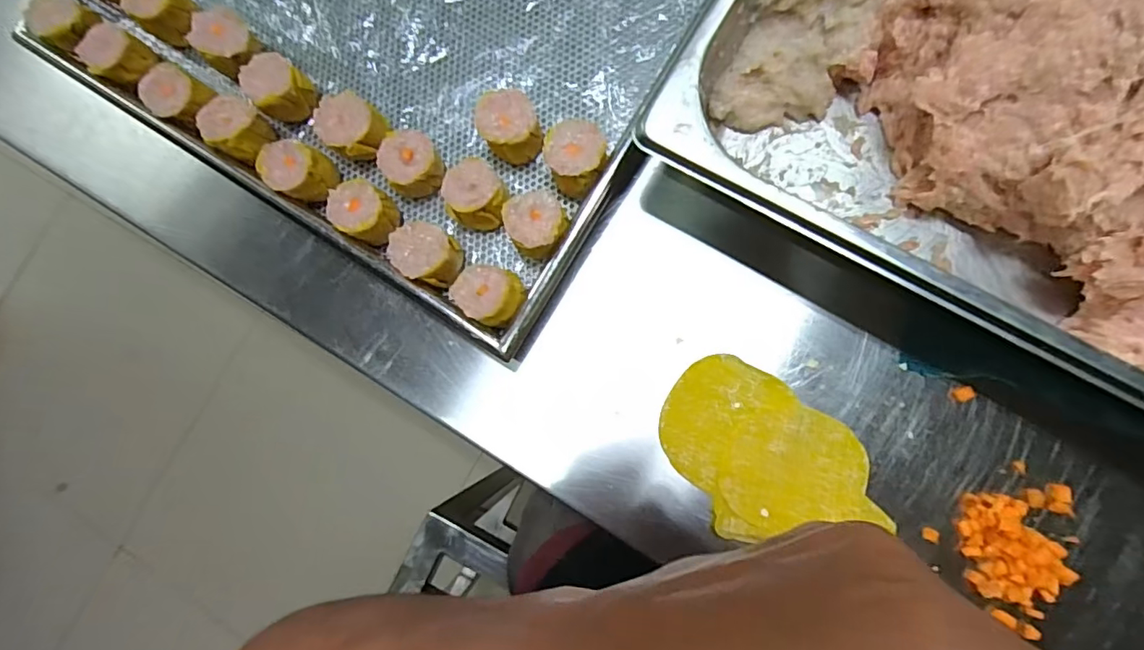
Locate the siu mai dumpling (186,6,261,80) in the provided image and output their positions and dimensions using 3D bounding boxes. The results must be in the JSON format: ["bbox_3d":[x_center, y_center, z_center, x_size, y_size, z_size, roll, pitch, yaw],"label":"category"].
[{"bbox_3d":[-0.222,-0.182,0.359,0.037,0.031,0.034,-1,85,7],"label":"siu mai dumpling"}]

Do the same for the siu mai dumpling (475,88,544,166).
[{"bbox_3d":[-0.037,-0.120,0.339,0.033,0.036,0.035,-1,85,7],"label":"siu mai dumpling"}]

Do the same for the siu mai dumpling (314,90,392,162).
[{"bbox_3d":[-0.137,-0.124,0.346,0.040,0.027,0.033,33,89,9],"label":"siu mai dumpling"}]

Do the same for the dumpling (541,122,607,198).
[{"bbox_3d":[0.004,-0.098,0.330,0.034,0.036,0.038,-23,82,4],"label":"dumpling"}]

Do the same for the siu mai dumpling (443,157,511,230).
[{"bbox_3d":[-0.057,-0.080,0.339,0.039,0.030,0.037,-1,85,7],"label":"siu mai dumpling"}]

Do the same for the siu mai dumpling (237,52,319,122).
[{"bbox_3d":[-0.188,-0.152,0.354,0.042,0.028,0.034,40,90,9],"label":"siu mai dumpling"}]

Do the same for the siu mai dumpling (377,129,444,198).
[{"bbox_3d":[-0.099,-0.100,0.347,0.035,0.030,0.037,-1,85,7],"label":"siu mai dumpling"}]

